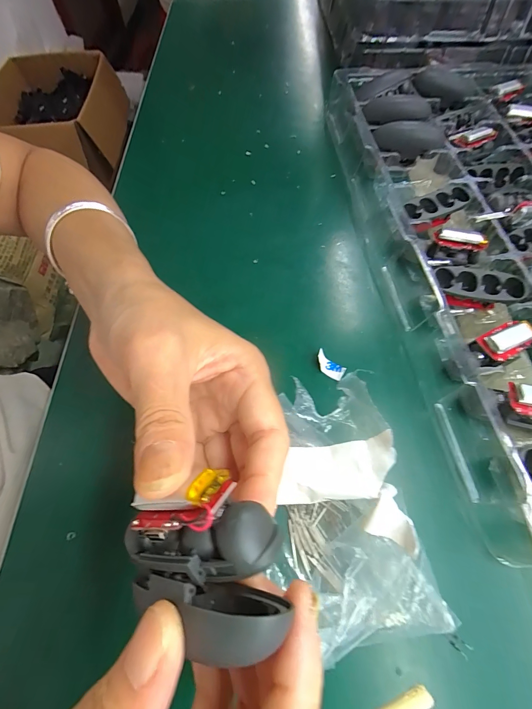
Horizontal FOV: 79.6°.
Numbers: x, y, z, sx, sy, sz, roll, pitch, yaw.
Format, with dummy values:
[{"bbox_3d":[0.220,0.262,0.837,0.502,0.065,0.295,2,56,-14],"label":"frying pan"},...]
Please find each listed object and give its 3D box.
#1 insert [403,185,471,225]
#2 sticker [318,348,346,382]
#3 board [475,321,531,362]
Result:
[{"bbox_3d":[0.141,-0.123,0.268,0.068,0.013,0.023,-23,65,-11],"label":"insert"},{"bbox_3d":[0.045,0.008,0.227,0.024,0.006,0.012,43,69,-3],"label":"sticker"},{"bbox_3d":[0.158,-0.010,0.208,0.032,0.009,0.019,-25,65,-12],"label":"board"}]

